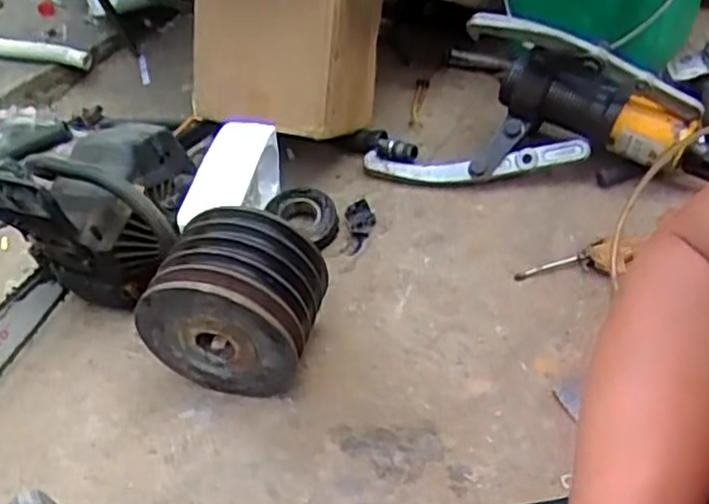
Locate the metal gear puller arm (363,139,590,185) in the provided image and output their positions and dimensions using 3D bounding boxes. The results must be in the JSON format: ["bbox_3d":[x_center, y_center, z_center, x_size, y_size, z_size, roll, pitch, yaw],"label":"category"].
[{"bbox_3d":[0.154,-0.119,0.943,0.290,0.070,0.024,5,43,9],"label":"metal gear puller arm"}]

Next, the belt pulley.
[{"bbox_3d":[-0.147,0.080,0.889,0.210,0.241,0.115,4,43,8],"label":"belt pulley"}]

